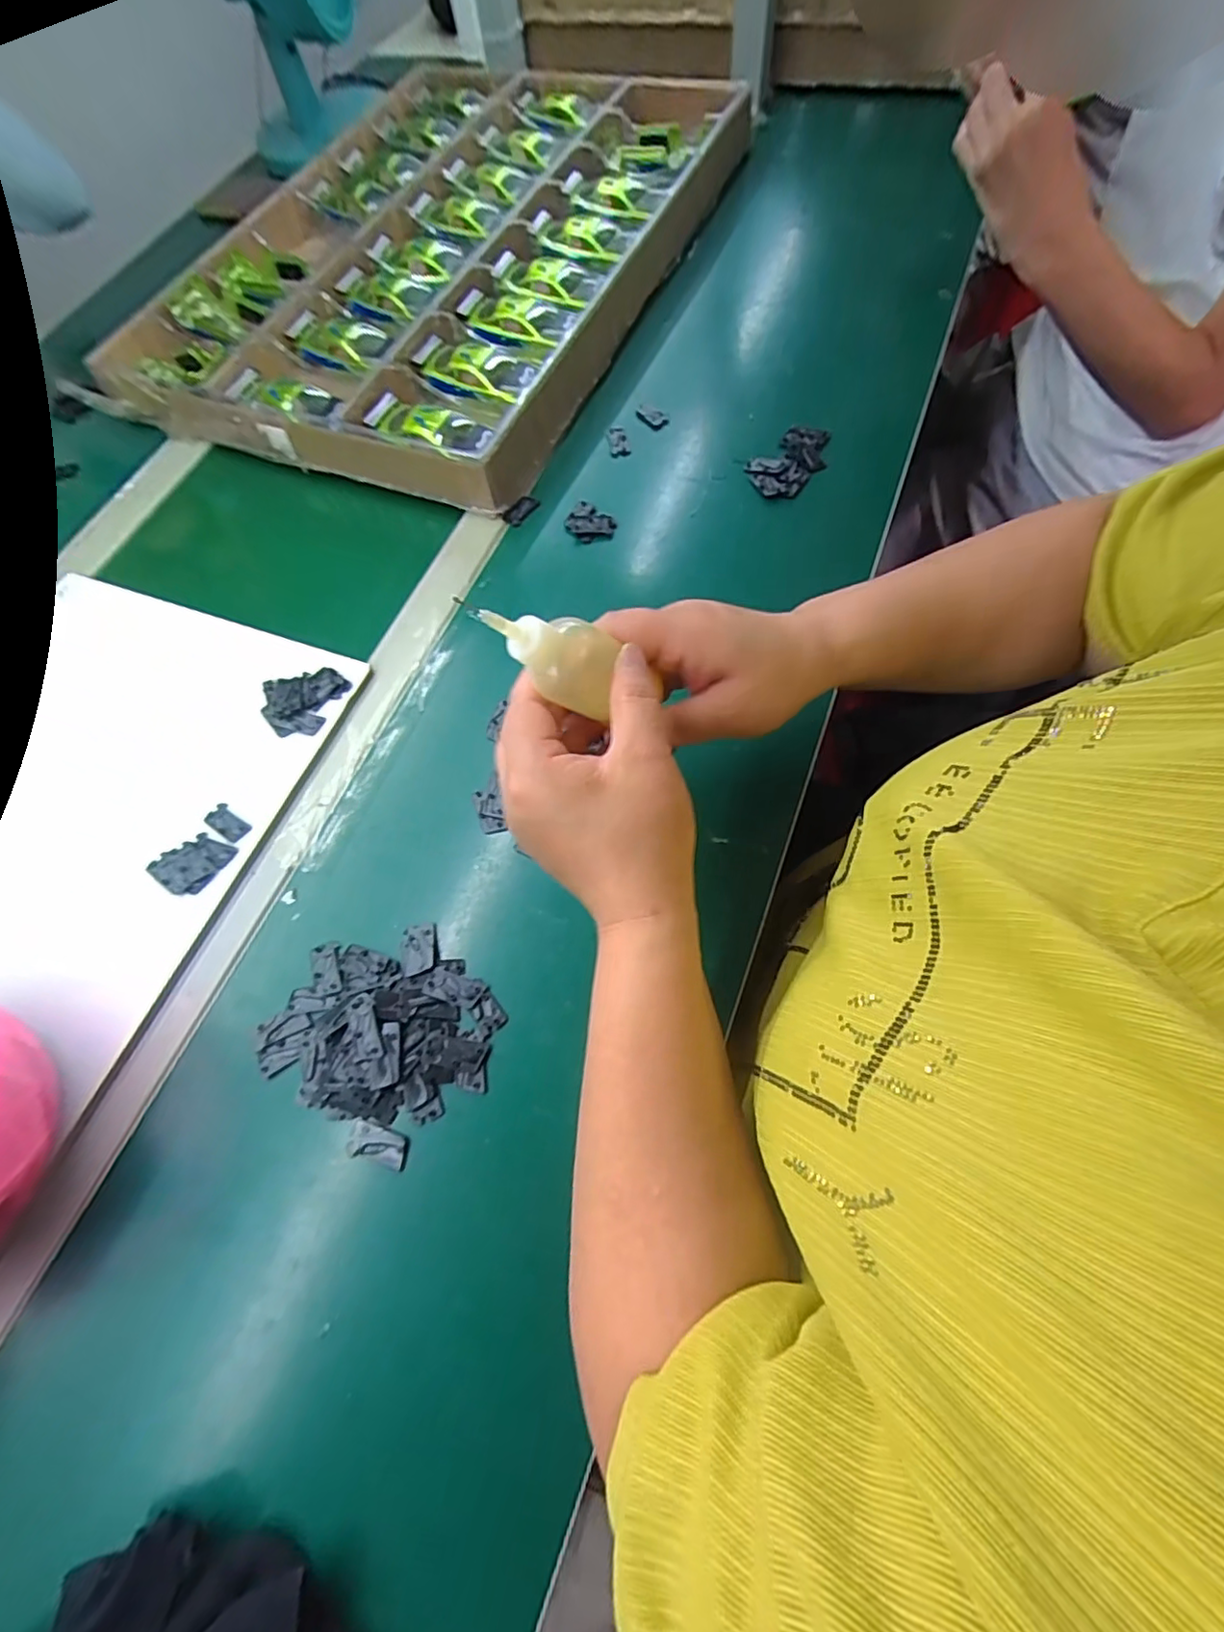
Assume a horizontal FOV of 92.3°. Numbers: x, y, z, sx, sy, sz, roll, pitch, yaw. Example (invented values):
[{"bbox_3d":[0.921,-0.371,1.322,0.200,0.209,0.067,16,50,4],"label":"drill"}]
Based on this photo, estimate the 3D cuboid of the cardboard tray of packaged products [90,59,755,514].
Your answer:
[{"bbox_3d":[-0.174,-0.630,0.628,0.480,0.059,0.666,22,70,14],"label":"cardboard tray of packaged products"}]

